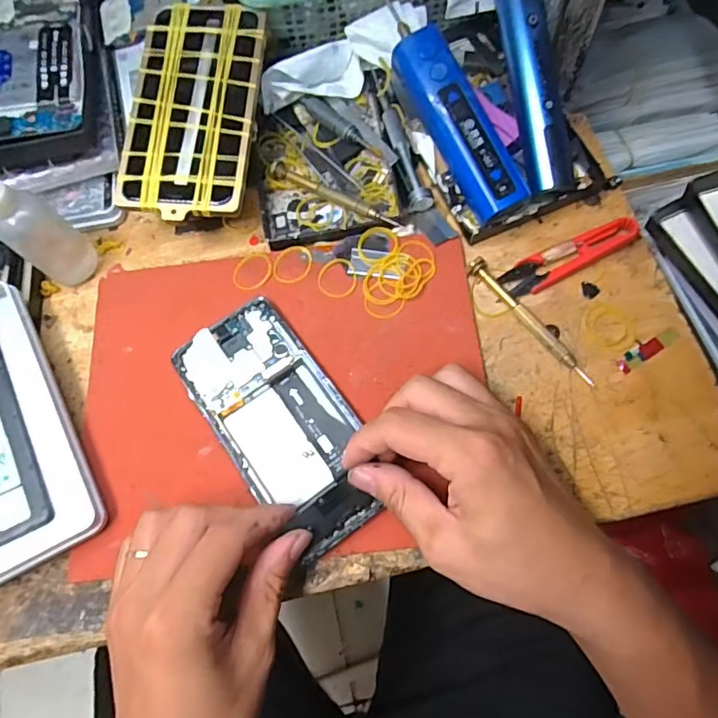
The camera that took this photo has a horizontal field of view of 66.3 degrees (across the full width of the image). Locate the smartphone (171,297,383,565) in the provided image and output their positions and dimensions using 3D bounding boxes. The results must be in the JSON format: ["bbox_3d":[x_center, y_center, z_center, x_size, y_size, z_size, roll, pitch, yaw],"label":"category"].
[{"bbox_3d":[-0.047,0.036,0.331,0.076,0.015,0.155,-32,68,-8],"label":"smartphone"}]

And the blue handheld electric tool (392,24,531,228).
[{"bbox_3d":[0.066,-0.153,0.363,0.034,0.029,0.129,-28,89,-7],"label":"blue handheld electric tool"}]

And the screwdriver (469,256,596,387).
[{"bbox_3d":[0.108,-0.024,0.350,0.010,0.009,0.107,-36,71,-9],"label":"screwdriver"}]

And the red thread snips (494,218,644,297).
[{"bbox_3d":[0.139,-0.069,0.363,0.092,0.013,0.023,-27,70,-5],"label":"red thread snips"}]

